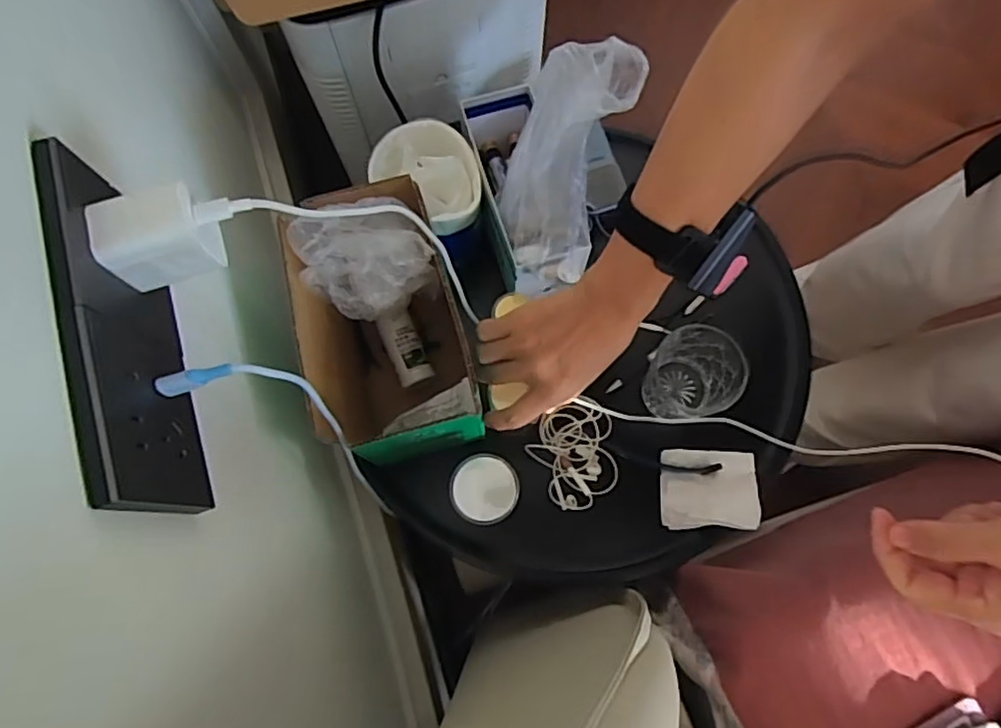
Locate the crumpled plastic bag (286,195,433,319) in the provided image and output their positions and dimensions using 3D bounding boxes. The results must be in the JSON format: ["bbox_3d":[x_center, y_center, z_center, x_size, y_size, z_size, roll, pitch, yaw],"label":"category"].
[{"bbox_3d":[-0.109,-0.086,0.506,0.100,0.065,0.087,-30,78,-8],"label":"crumpled plastic bag"}]

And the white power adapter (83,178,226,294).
[{"bbox_3d":[-0.164,-0.062,0.306,0.052,0.034,0.034,-12,76,-4],"label":"white power adapter"}]

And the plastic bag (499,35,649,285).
[{"bbox_3d":[0.058,-0.189,0.575,0.100,0.089,0.216,17,107,3],"label":"plastic bag"}]

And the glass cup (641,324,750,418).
[{"bbox_3d":[0.186,0.014,0.612,0.077,0.080,0.077,0,75,-1],"label":"glass cup"}]

